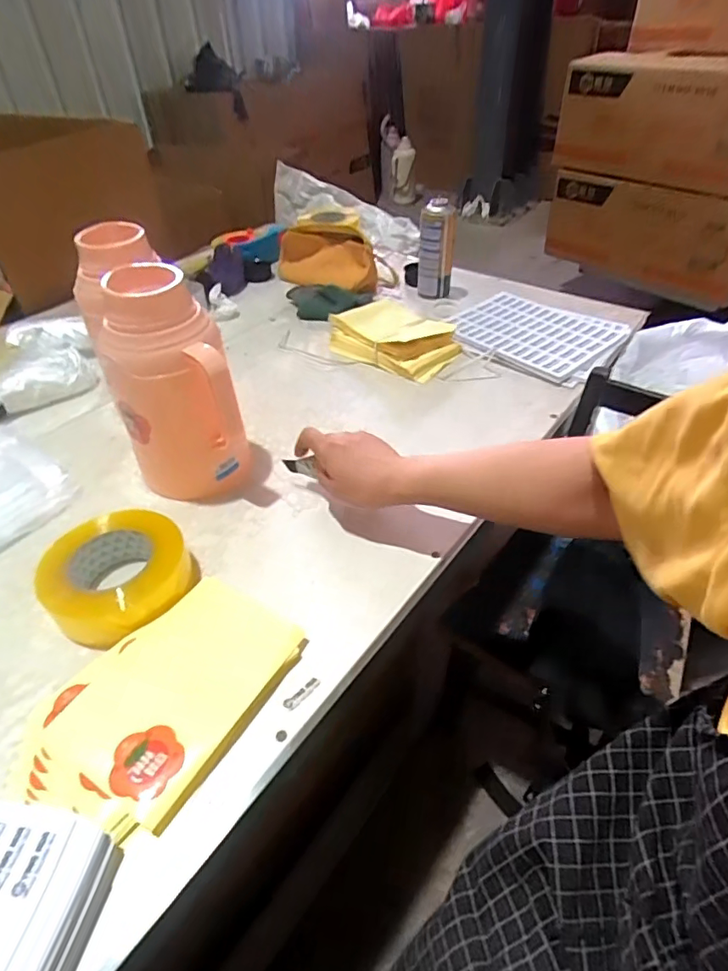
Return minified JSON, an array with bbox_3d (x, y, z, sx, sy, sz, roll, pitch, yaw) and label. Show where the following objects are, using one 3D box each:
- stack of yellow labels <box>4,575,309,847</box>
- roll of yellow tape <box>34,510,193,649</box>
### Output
[{"bbox_3d":[-0.169,0.179,0.463,0.146,0.028,0.217,21,47,24],"label":"stack of yellow labels"},{"bbox_3d":[-0.245,0.083,0.538,0.132,0.063,0.127,-1,42,1],"label":"roll of yellow tape"}]

